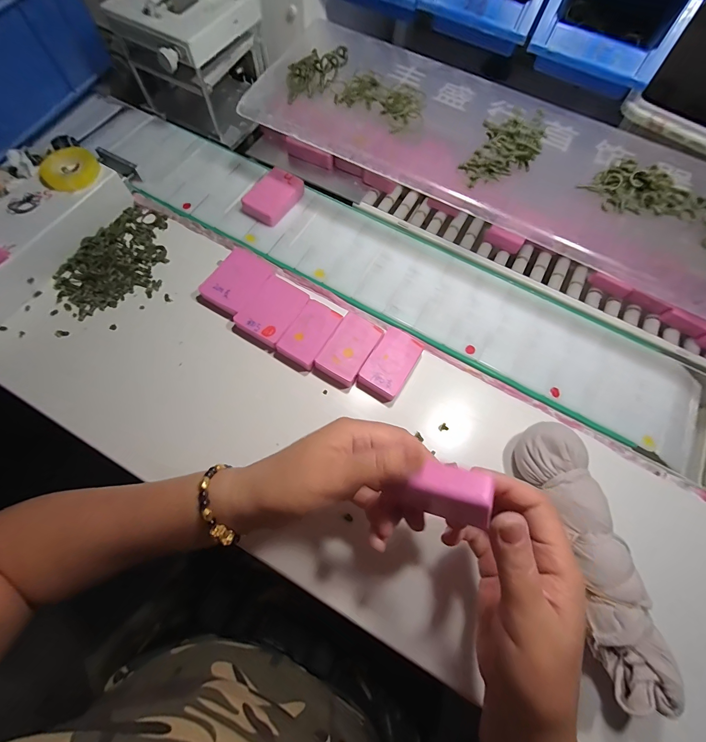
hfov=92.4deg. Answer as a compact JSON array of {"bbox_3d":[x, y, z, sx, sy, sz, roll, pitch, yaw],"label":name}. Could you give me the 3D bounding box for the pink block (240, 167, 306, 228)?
[{"bbox_3d":[-0.096,-0.214,0.413,0.045,0.023,0.073,33,72,10],"label":"pink block"}]

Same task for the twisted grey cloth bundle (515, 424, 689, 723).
[{"bbox_3d":[0.191,0.142,0.280,0.050,0.054,0.193,-10,71,-6],"label":"twisted grey cloth bundle"}]

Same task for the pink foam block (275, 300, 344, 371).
[{"bbox_3d":[-0.045,-0.039,0.360,0.043,0.014,0.069,29,71,8],"label":"pink foam block"}]

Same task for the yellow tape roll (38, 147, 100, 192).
[{"bbox_3d":[-0.319,-0.227,0.381,0.069,0.009,0.060,43,74,13],"label":"yellow tape roll"}]

